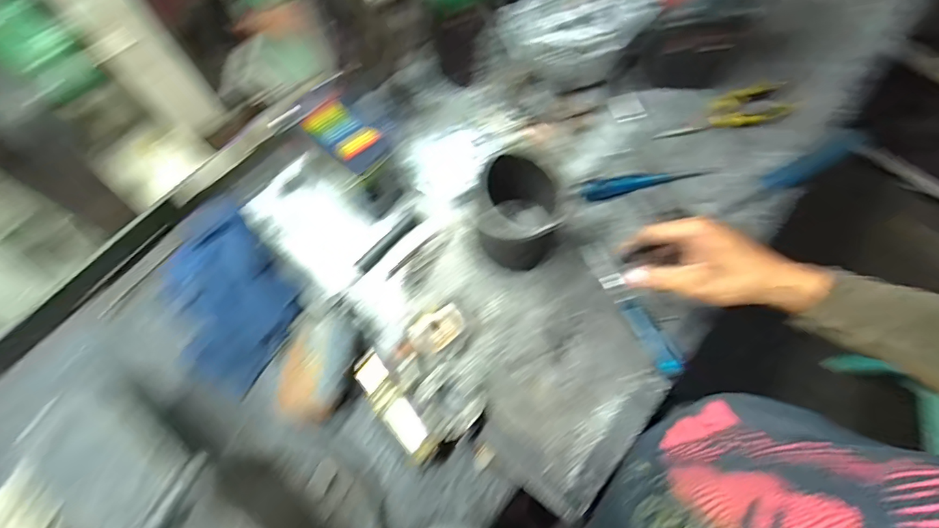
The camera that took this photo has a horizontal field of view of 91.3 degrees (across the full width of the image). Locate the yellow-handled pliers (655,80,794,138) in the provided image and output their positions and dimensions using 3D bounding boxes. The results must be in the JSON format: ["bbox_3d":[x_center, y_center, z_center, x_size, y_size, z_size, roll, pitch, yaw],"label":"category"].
[{"bbox_3d":[0.370,-0.224,0.672,0.200,0.030,0.059,-13,71,-6],"label":"yellow-handled pliers"}]

